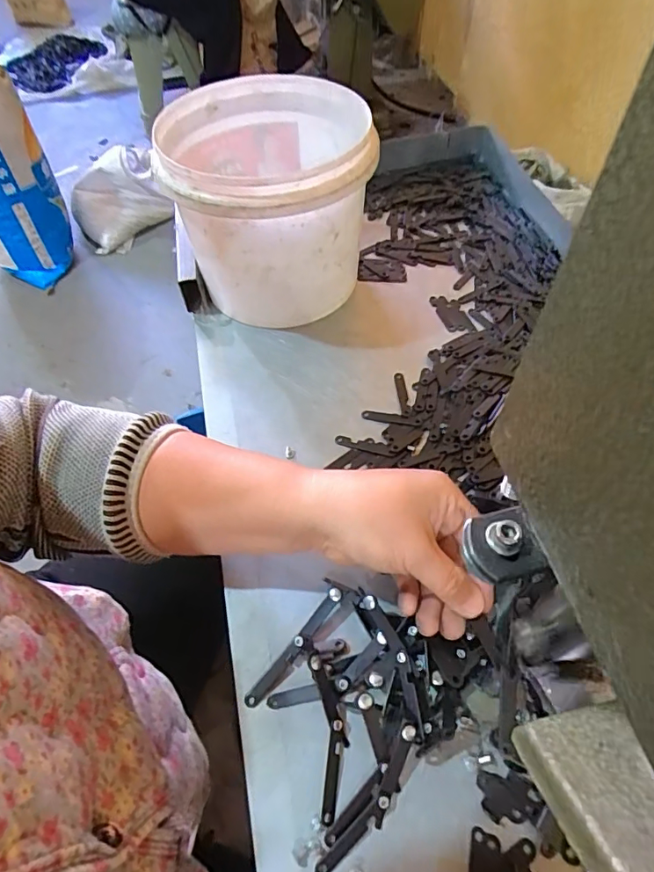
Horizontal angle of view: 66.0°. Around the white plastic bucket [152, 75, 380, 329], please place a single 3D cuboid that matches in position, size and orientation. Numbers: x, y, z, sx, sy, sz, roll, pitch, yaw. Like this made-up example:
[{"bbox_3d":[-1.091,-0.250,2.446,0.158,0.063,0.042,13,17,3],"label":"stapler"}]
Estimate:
[{"bbox_3d":[-0.048,-0.217,0.483,0.168,0.156,0.190,-7,56,-1],"label":"white plastic bucket"}]

